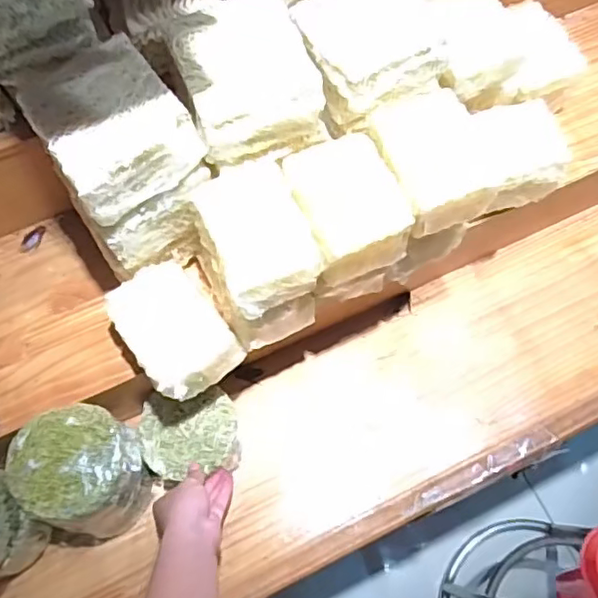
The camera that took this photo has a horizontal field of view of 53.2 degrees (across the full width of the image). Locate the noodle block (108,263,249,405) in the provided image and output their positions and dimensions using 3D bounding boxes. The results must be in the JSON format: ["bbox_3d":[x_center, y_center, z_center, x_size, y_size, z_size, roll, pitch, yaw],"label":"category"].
[{"bbox_3d":[-0.126,0.032,0.603,0.089,0.063,0.125,-37,72,-13],"label":"noodle block"}]

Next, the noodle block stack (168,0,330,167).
[{"bbox_3d":[-0.050,-0.207,0.560,0.123,0.076,0.136,-20,69,-7],"label":"noodle block stack"}]

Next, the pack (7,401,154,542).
[{"bbox_3d":[-0.224,0.186,0.643,0.118,0.157,0.117,16,69,7],"label":"pack"}]

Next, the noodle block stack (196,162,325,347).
[{"bbox_3d":[-0.041,-0.038,0.594,0.098,0.134,0.129,-23,69,-8],"label":"noodle block stack"}]

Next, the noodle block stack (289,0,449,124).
[{"bbox_3d":[0.071,-0.251,0.579,0.133,0.050,0.125,-20,69,-7],"label":"noodle block stack"}]

